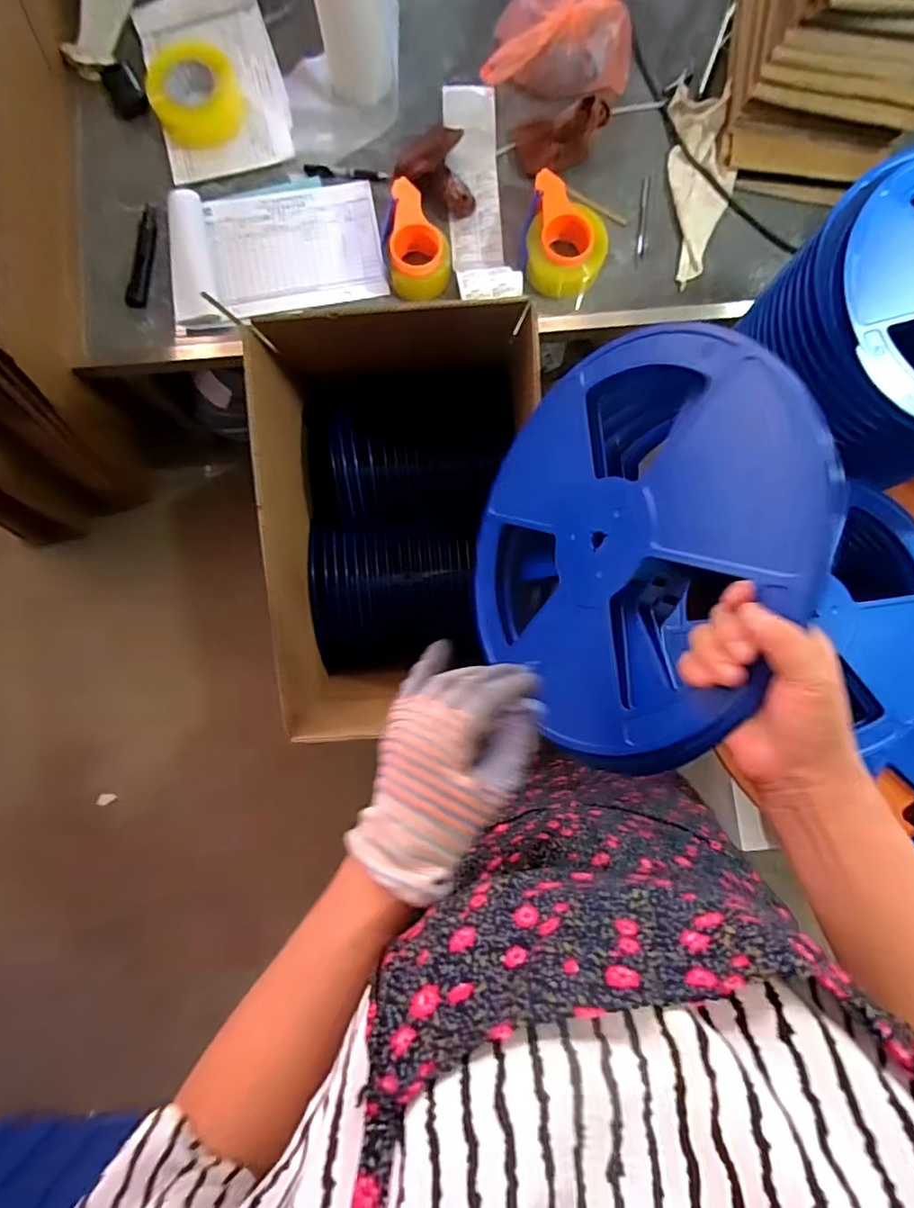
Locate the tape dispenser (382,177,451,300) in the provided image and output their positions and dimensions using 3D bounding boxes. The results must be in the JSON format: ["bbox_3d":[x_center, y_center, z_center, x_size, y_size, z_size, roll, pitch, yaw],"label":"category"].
[{"bbox_3d":[-0.059,-0.567,0.900,0.105,0.062,0.156,3,86,-1],"label":"tape dispenser"}]

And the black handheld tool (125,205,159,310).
[{"bbox_3d":[-0.506,-0.557,0.921,0.028,0.013,0.166,7,86,-1],"label":"black handheld tool"}]

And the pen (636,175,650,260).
[{"bbox_3d":[0.305,-0.634,0.938,0.014,0.012,0.129,4,86,-1],"label":"pen"}]

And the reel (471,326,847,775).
[{"bbox_3d":[0.124,-0.054,0.455,0.035,0.313,0.297,10,119,-38],"label":"reel"}]

